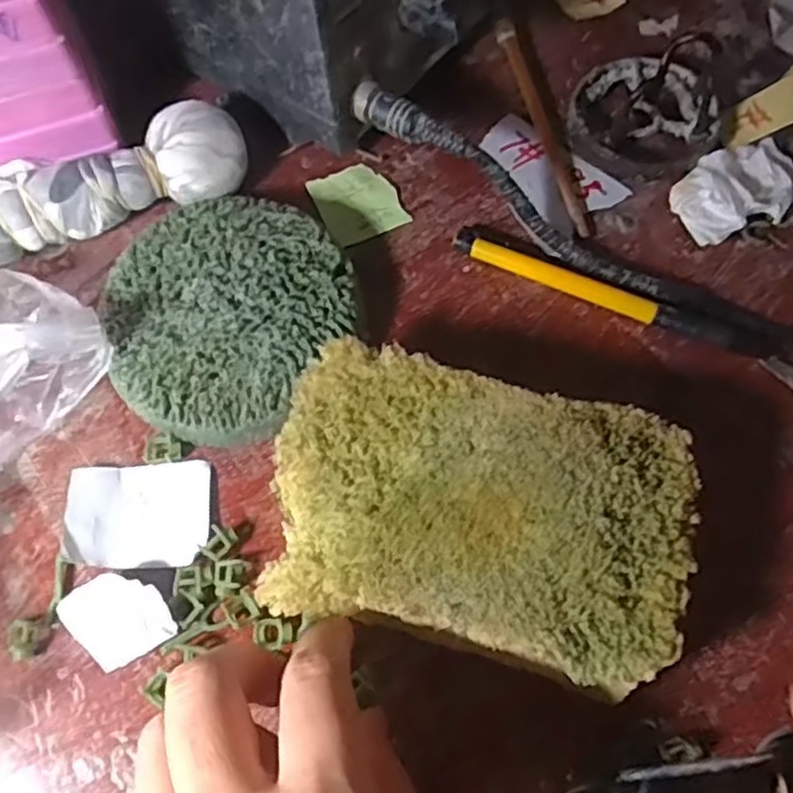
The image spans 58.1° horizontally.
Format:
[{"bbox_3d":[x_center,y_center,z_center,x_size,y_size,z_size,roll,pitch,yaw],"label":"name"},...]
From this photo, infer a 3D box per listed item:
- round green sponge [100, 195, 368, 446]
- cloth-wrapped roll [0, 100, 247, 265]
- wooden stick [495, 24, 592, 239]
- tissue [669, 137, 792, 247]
[{"bbox_3d":[-0.069,-0.033,0.290,0.093,0.025,0.100,0,69,0],"label":"round green sponge"},{"bbox_3d":[-0.142,-0.085,0.298,0.157,0.032,0.040,-23,71,-9],"label":"cloth-wrapped roll"},{"bbox_3d":[0.071,-0.127,0.336,0.012,0.007,0.121,-14,70,-6],"label":"wooden stick"},{"bbox_3d":[0.149,-0.089,0.312,0.052,0.021,0.040,-20,71,-8],"label":"tissue"}]

